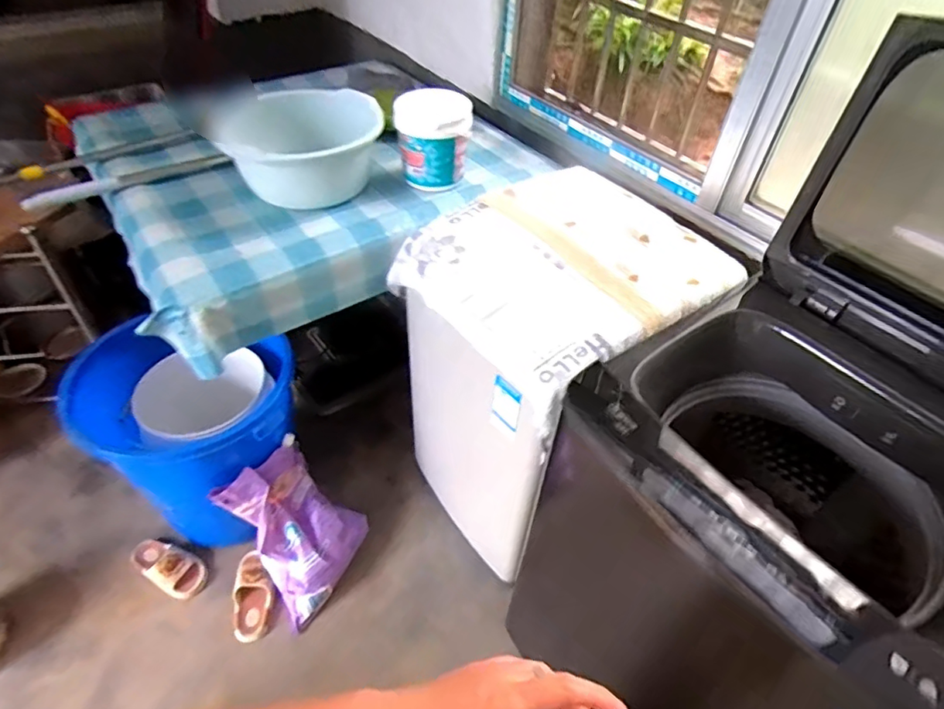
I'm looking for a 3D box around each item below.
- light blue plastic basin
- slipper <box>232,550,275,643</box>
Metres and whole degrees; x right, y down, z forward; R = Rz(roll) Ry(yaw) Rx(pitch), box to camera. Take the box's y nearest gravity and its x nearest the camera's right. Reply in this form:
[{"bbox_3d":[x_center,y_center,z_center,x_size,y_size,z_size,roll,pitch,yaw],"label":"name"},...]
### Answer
[{"bbox_3d":[-0.406,-0.502,1.289,0.316,0.166,0.342,2,46,-2],"label":"light blue plastic basin"},{"bbox_3d":[-0.552,0.609,1.395,0.101,0.046,0.203,-2,75,-5],"label":"slipper"}]

